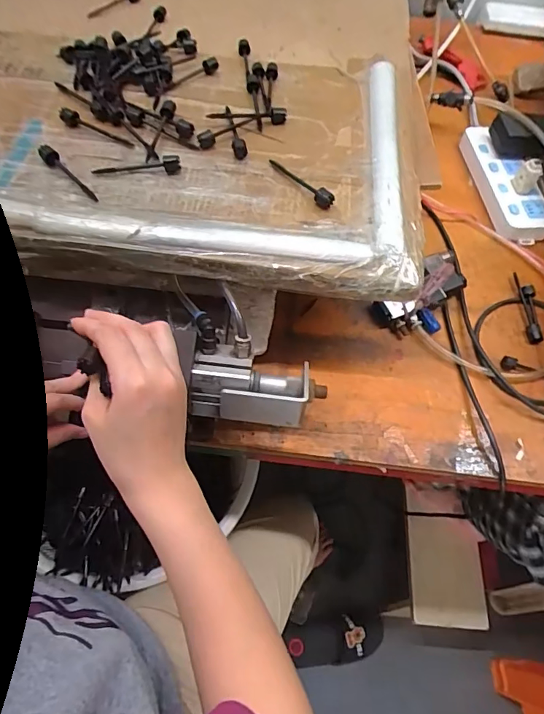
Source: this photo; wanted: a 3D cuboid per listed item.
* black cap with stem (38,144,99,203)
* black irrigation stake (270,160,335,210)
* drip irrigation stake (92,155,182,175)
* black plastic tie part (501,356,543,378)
[{"bbox_3d":[-0.199,-0.183,0.451,0.092,0.013,0.014,39,65,17],"label":"black cap with stem"},{"bbox_3d":[0.029,-0.177,0.459,0.013,0.014,0.084,-35,69,-21],"label":"black irrigation stake"},{"bbox_3d":[-0.136,-0.194,0.463,0.088,0.014,0.015,2,61,-3],"label":"drip irrigation stake"},{"bbox_3d":[0.302,0.013,0.531,0.070,0.011,0.016,10,61,2],"label":"black plastic tie part"}]

